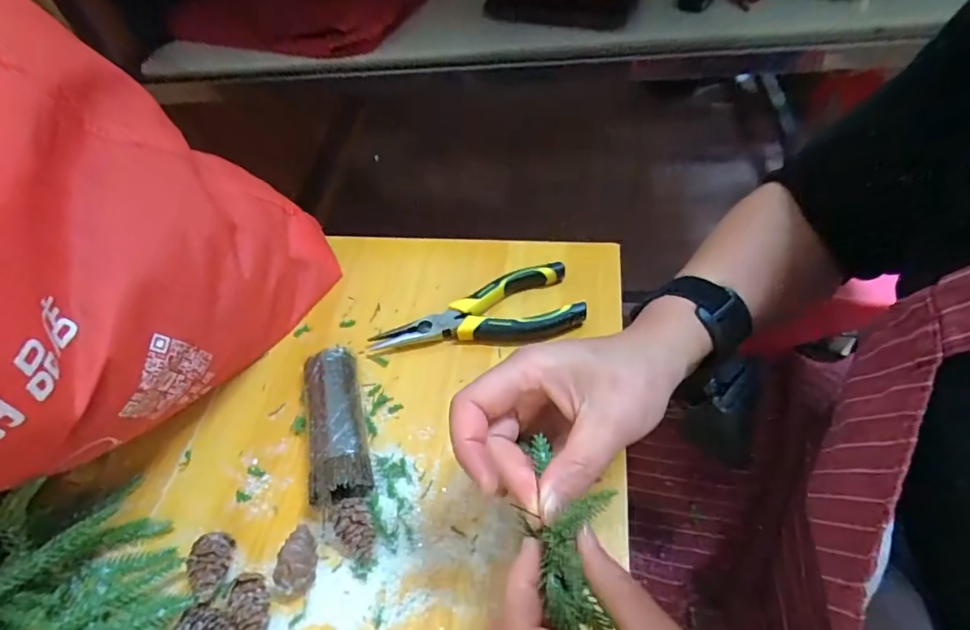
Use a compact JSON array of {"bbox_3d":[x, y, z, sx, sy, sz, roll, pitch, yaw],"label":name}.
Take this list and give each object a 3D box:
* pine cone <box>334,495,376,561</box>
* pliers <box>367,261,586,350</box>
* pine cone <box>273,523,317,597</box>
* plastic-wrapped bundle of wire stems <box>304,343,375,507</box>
[{"bbox_3d":[-0.077,0.125,0.298,0.024,0.017,0.033,-22,53,-10],"label":"pine cone"},{"bbox_3d":[-0.007,0.003,0.388,0.155,0.025,0.061,-17,52,-5],"label":"pliers"},{"bbox_3d":[-0.104,0.140,0.290,0.021,0.023,0.035,3,53,10],"label":"pine cone"},{"bbox_3d":[-0.099,0.072,0.339,0.038,0.029,0.109,-16,52,-5],"label":"plastic-wrapped bundle of wire stems"}]

